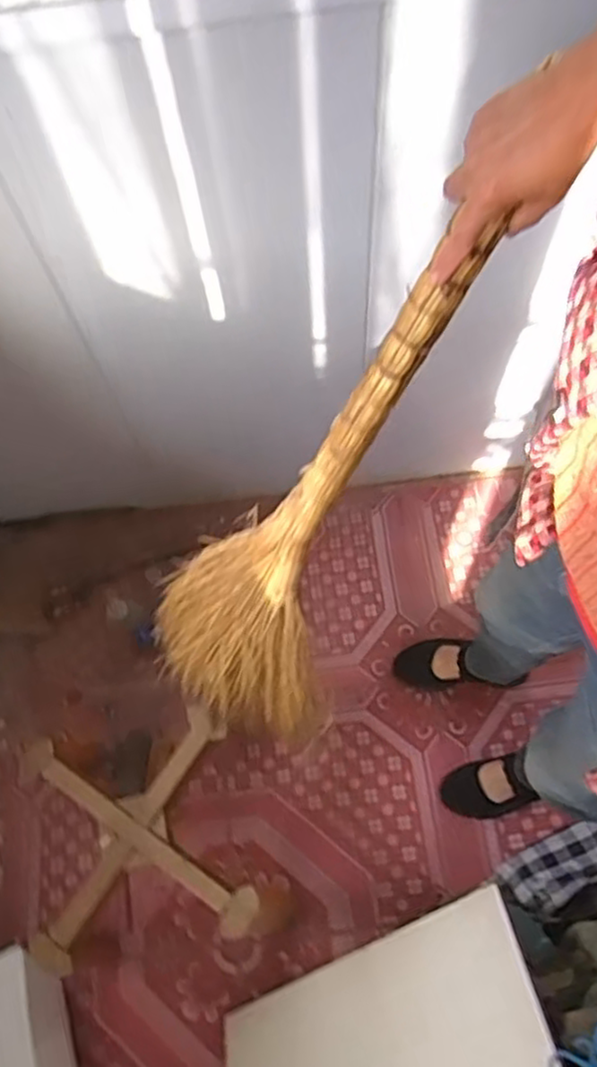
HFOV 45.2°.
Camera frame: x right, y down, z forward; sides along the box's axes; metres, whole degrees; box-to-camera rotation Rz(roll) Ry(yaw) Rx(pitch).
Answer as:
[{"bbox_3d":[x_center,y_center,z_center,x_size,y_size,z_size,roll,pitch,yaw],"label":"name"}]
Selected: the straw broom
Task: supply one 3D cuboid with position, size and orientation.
[{"bbox_3d":[0.008,0.006,0.783,0.097,0.645,0.232,-25,64,-42],"label":"straw broom"}]

